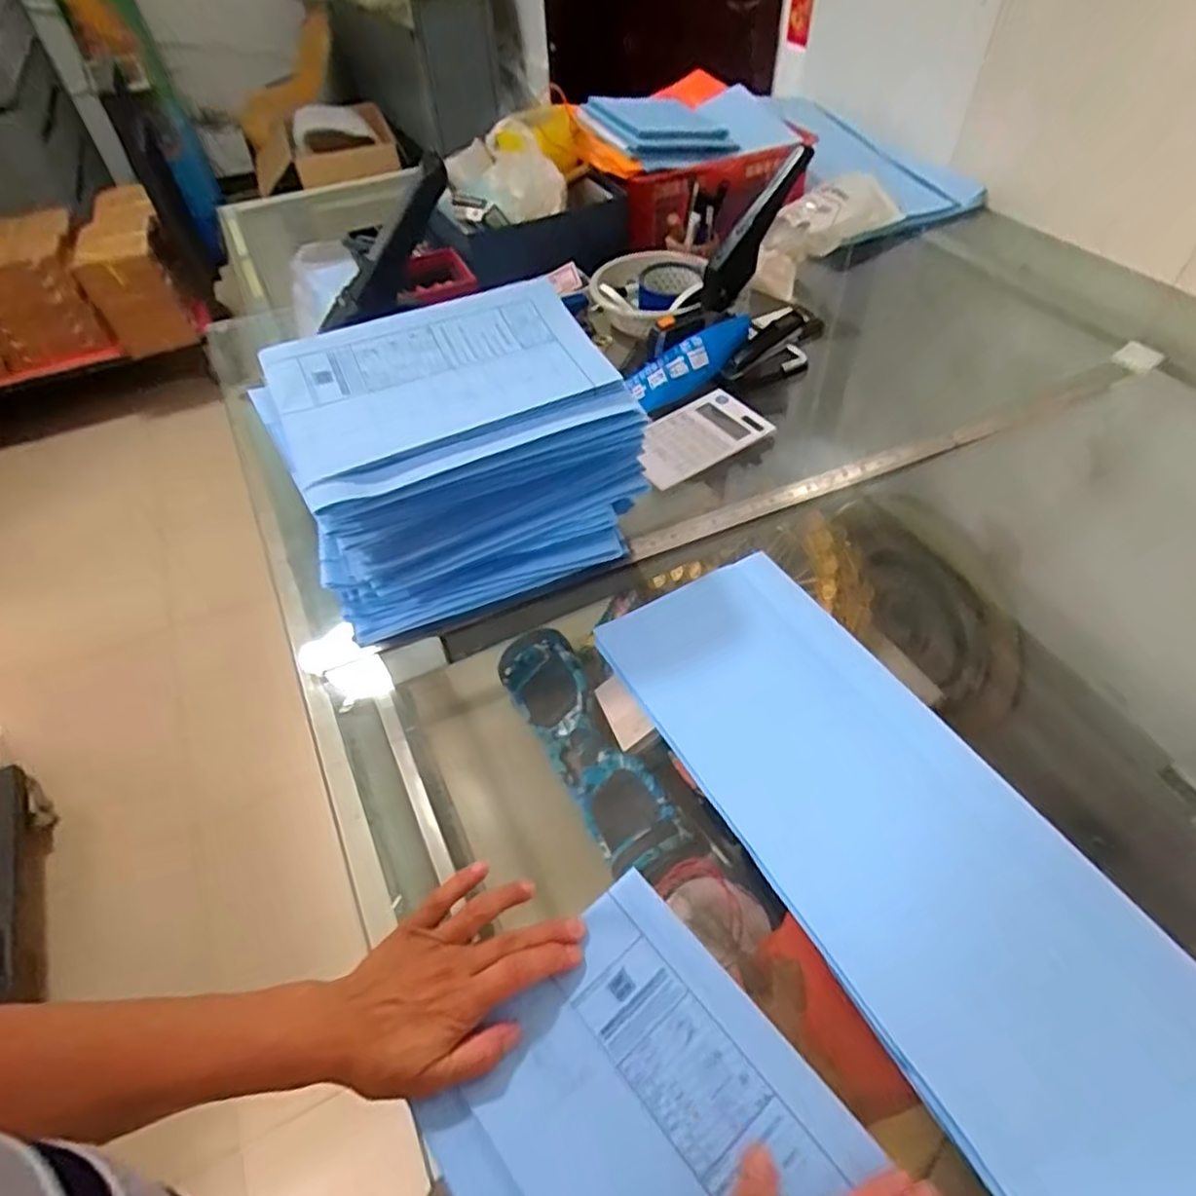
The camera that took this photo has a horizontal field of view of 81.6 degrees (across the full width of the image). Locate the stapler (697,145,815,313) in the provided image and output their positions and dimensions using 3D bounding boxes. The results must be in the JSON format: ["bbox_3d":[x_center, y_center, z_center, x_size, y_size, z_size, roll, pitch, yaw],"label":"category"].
[{"bbox_3d":[0.197,-0.469,0.883,0.064,0.210,0.031,7,37,-42],"label":"stapler"}]

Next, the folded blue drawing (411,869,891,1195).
[{"bbox_3d":[0.044,0.351,0.417,0.210,0.019,0.288,-33,55,-25],"label":"folded blue drawing"}]

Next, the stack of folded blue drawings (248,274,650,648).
[{"bbox_3d":[-0.139,-0.138,0.699,0.308,0.223,0.199,-20,51,-13],"label":"stack of folded blue drawings"}]

